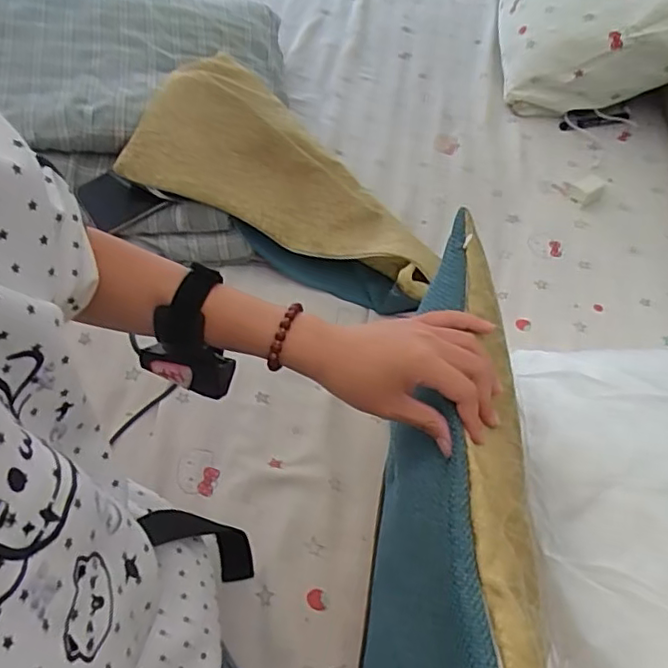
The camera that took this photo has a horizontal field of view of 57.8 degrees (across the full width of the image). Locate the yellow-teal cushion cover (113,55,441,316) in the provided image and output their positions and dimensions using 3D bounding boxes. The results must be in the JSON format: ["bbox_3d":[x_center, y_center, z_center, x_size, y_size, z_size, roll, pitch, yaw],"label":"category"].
[{"bbox_3d":[-0.051,-0.204,0.842,0.454,0.094,0.272,36,58,-3],"label":"yellow-teal cushion cover"}]

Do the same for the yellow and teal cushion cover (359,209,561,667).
[{"bbox_3d":[0.088,0.146,0.429,0.103,0.182,0.453,8,55,0],"label":"yellow and teal cushion cover"}]

